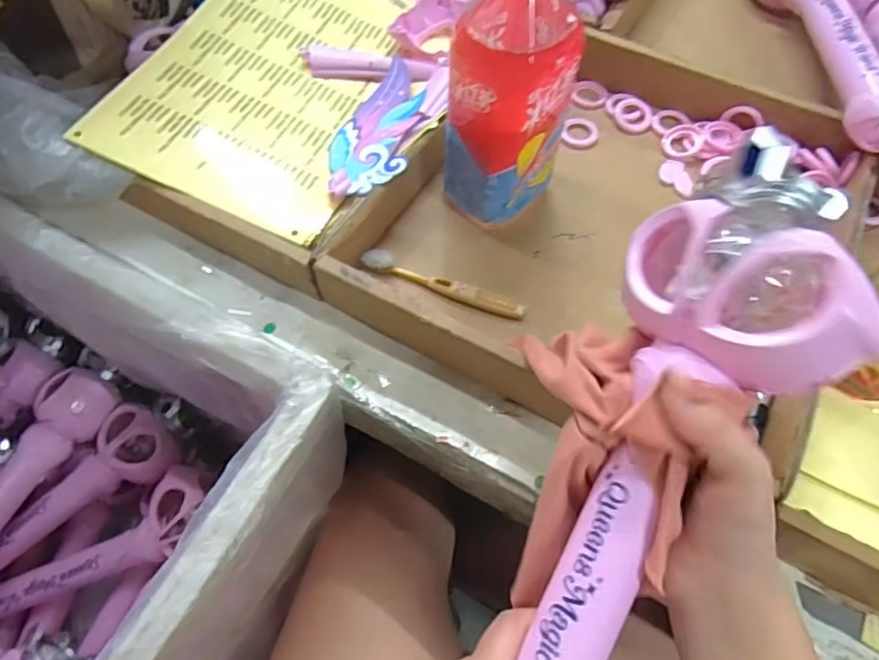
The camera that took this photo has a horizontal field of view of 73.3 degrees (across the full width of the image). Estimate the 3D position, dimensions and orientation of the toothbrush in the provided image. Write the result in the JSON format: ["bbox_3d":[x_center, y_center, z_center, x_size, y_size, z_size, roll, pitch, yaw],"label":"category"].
[{"bbox_3d":[0.002,-0.036,0.482,0.137,0.018,0.020,21,63,11],"label":"toothbrush"}]

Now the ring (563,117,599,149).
[{"bbox_3d":[0.136,-0.191,0.569,0.034,0.005,0.041,17,62,9],"label":"ring"}]

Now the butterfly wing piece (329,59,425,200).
[{"bbox_3d":[-0.052,-0.178,0.513,0.069,0.010,0.163,13,62,7],"label":"butterfly wing piece"}]

